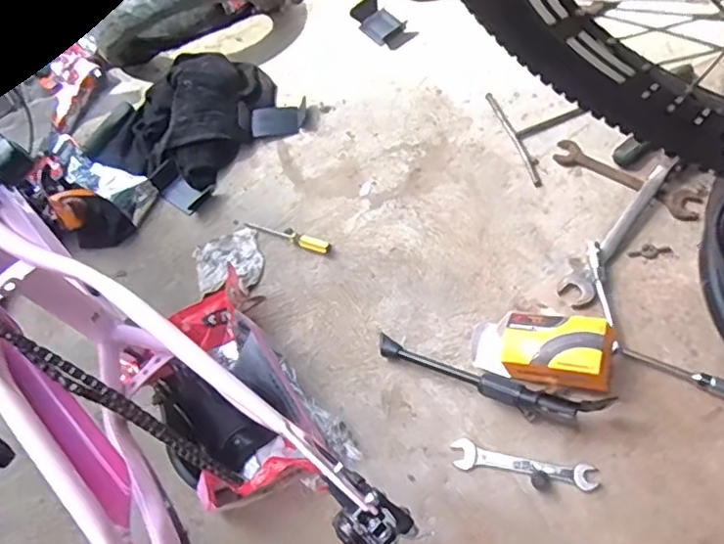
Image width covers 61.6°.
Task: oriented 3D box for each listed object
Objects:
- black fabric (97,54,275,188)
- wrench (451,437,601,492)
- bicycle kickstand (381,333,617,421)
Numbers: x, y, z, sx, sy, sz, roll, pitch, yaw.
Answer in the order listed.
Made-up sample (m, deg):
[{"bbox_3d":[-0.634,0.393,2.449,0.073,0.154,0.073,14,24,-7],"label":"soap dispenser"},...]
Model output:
[{"bbox_3d":[-0.296,-0.290,1.025,0.254,0.084,0.267,15,59,13],"label":"black fabric"},{"bbox_3d":[0.176,0.210,0.665,0.151,0.004,0.033,4,57,18],"label":"wrench"},{"bbox_3d":[0.144,0.126,0.707,0.277,0.054,0.044,15,57,32],"label":"bicycle kickstand"}]

